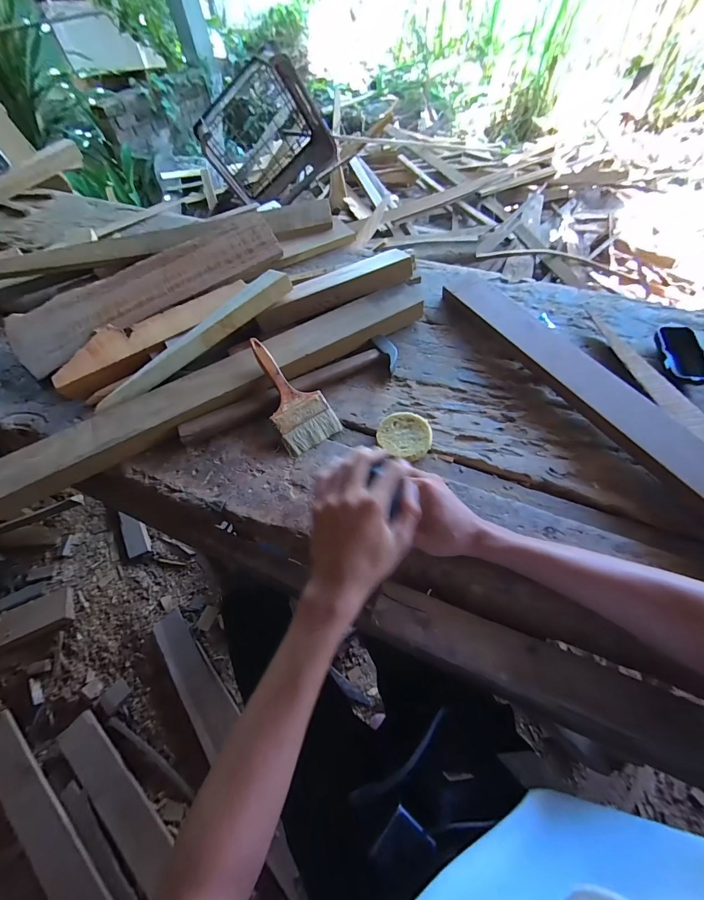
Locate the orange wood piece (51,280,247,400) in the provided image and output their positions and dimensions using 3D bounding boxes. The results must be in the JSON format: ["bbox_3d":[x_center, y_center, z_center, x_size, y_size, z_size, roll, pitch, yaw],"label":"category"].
[{"bbox_3d":[-0.346,-0.208,0.632,0.342,0.027,0.102,-34,63,-15],"label":"orange wood piece"}]

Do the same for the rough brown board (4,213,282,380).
[{"bbox_3d":[-0.379,-0.314,0.685,0.522,0.036,0.158,-32,63,-14],"label":"rough brown board"}]

